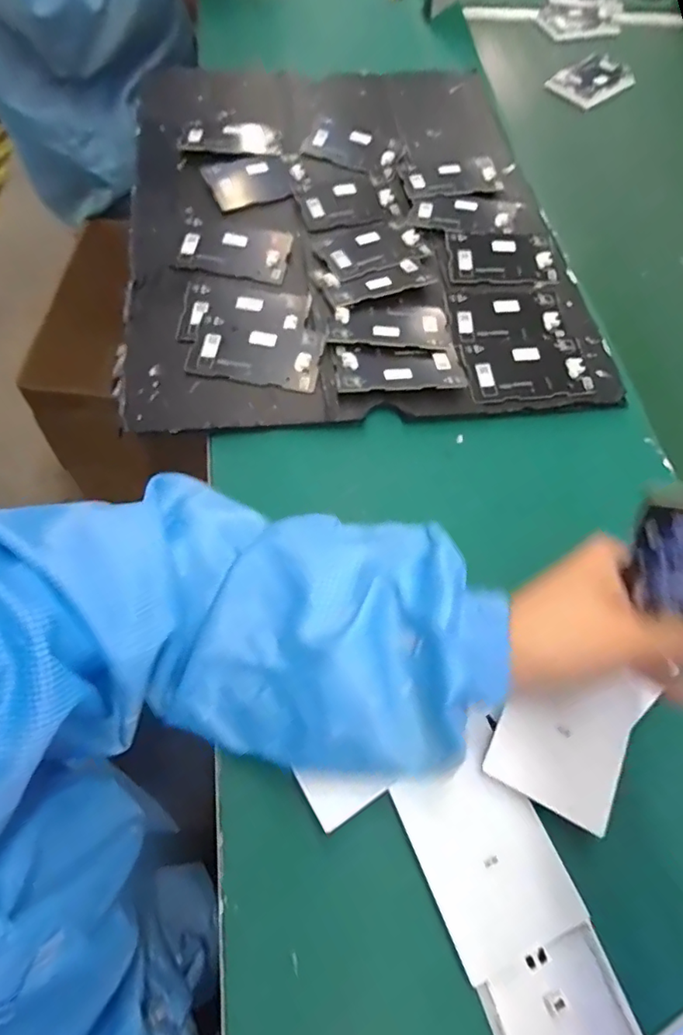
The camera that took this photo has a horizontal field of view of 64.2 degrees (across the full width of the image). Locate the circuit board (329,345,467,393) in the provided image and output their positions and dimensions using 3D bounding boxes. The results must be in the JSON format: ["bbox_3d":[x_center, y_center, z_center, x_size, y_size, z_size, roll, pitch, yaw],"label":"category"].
[{"bbox_3d":[0.045,-0.119,0.431,0.101,0.007,0.048,-3,62,-5],"label":"circuit board"}]

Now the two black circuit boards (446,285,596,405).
[{"bbox_3d":[0.144,-0.150,0.454,0.098,0.006,0.122,-5,63,-7],"label":"two black circuit boards"}]

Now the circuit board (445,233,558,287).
[{"bbox_3d":[0.148,-0.239,0.503,0.096,0.008,0.068,3,62,-3],"label":"circuit board"}]

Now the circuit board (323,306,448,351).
[{"bbox_3d":[0.039,-0.161,0.451,0.098,0.004,0.049,0,62,-4],"label":"circuit board"}]

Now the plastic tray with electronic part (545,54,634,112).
[{"bbox_3d":[0.321,-0.563,0.701,0.102,0.017,0.077,-37,70,-20],"label":"plastic tray with electronic part"}]

